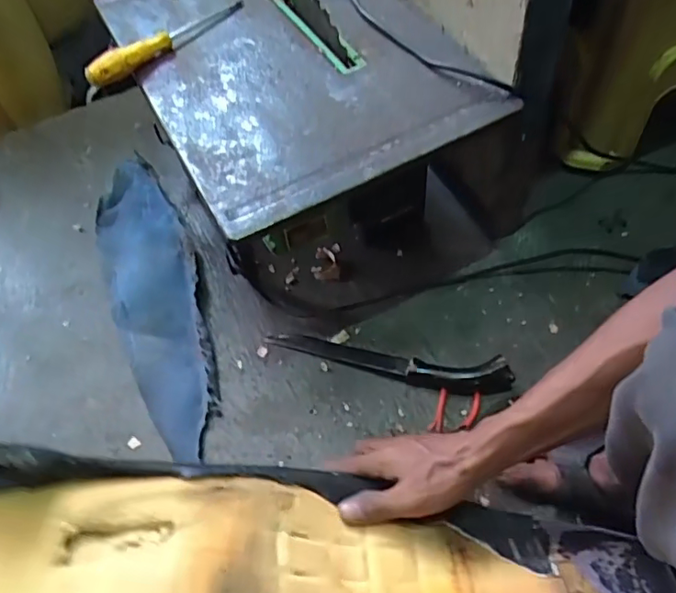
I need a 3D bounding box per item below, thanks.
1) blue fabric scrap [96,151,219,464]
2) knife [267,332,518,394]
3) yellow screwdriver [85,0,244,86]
[{"bbox_3d":[-0.251,-0.008,0.757,0.122,0.022,0.475,-24,60,1],"label":"blue fabric scrap"},{"bbox_3d":[0.055,0.077,0.673,0.301,0.034,0.043,9,57,11],"label":"knife"},{"bbox_3d":[-0.201,-0.307,0.657,0.210,0.033,0.027,-35,61,-17],"label":"yellow screwdriver"}]

